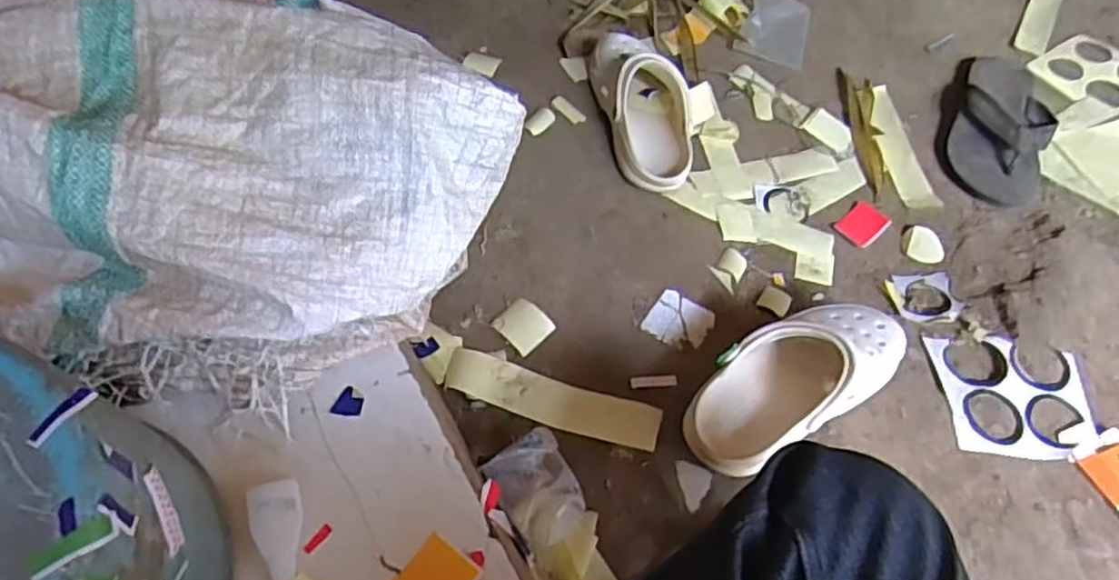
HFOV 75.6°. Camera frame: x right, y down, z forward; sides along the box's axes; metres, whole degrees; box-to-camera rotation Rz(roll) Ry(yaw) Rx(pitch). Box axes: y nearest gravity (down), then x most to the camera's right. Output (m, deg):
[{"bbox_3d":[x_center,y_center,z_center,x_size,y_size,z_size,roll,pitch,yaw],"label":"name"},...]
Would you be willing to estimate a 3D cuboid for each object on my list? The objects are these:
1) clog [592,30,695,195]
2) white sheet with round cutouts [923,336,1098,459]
[{"bbox_3d":[0.107,-0.214,0.848,0.094,0.072,0.212,-8,57,-10],"label":"clog"},{"bbox_3d":[0.445,0.100,0.704,0.146,0.010,0.131,6,56,-1],"label":"white sheet with round cutouts"}]

